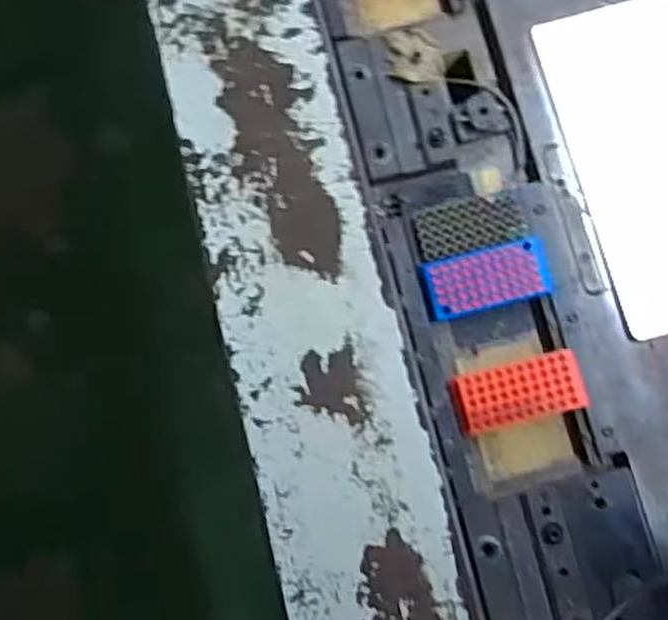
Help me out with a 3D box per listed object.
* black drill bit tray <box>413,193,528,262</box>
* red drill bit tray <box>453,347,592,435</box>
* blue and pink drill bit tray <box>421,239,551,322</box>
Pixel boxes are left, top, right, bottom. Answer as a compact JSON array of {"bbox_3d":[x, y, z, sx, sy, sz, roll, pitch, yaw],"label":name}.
[{"bbox_3d":[0.131,-0.081,0.742,0.098,0.015,0.052,-11,80,3],"label":"black drill bit tray"},{"bbox_3d":[0.171,0.076,0.715,0.115,0.013,0.055,-13,80,2],"label":"red drill bit tray"},{"bbox_3d":[0.144,-0.030,0.732,0.114,0.021,0.056,-13,80,2],"label":"blue and pink drill bit tray"}]

